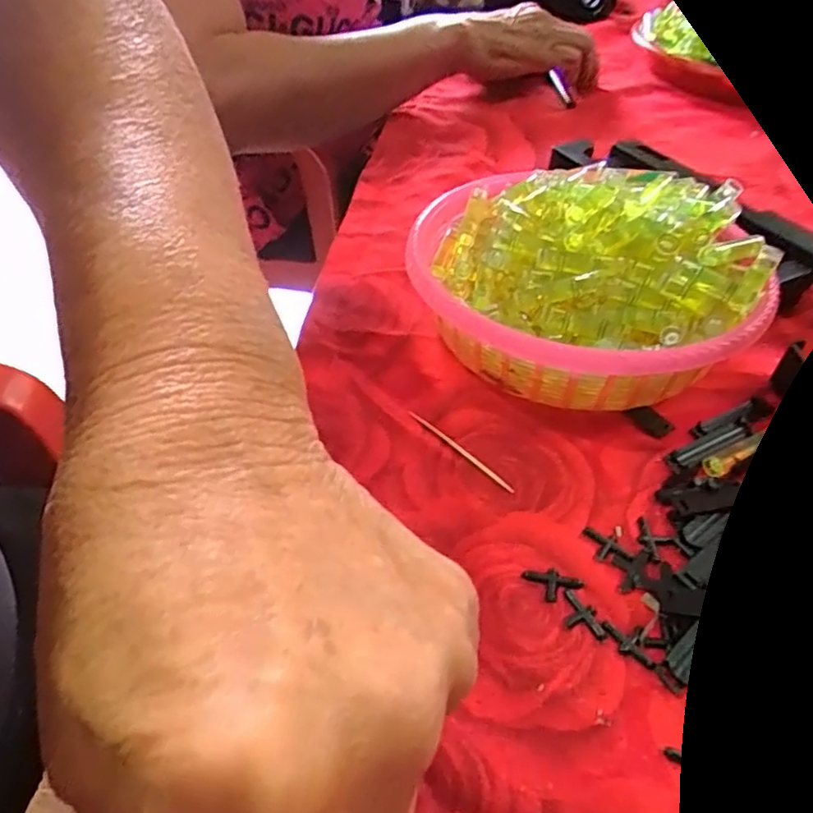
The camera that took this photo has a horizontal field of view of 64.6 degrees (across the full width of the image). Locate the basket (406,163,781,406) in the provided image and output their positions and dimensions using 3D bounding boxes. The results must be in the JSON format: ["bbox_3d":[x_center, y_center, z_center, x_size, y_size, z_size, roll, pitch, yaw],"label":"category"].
[{"bbox_3d":[0.083,-0.063,0.322,0.162,0.064,0.159,-2,45,-3],"label":"basket"}]

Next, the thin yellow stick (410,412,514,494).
[{"bbox_3d":[0.024,0.018,0.284,0.004,0.004,0.061,-33,54,-29],"label":"thin yellow stick"}]

